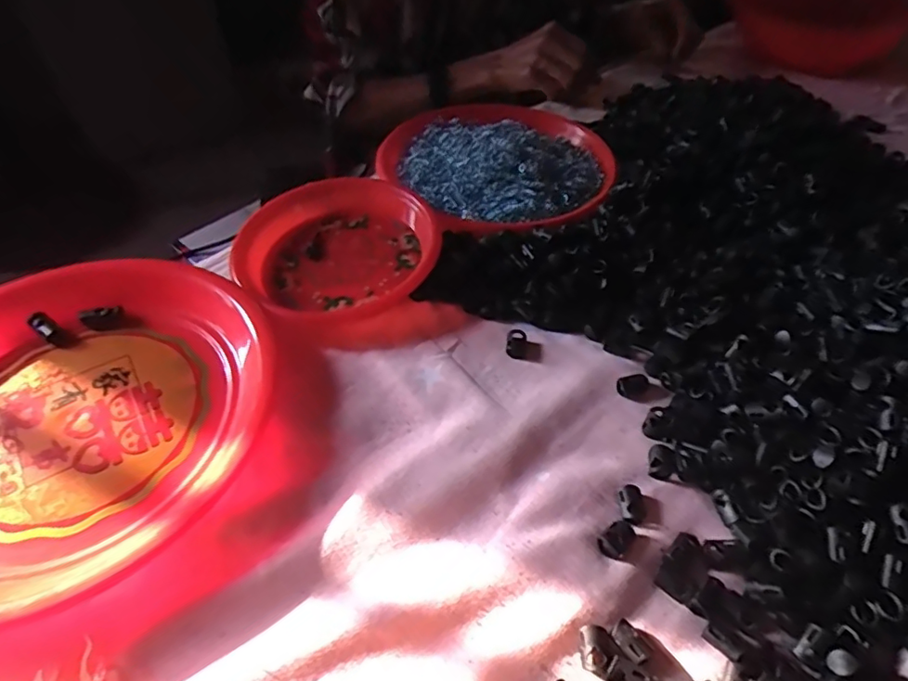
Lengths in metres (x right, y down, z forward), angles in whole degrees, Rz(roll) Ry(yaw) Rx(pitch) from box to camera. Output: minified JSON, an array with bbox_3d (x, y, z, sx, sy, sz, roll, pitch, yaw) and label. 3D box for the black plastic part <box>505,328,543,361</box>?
[{"bbox_3d":[0.052,0.003,0.404,0.026,0.009,0.022,6,49,6],"label":"black plastic part"}]

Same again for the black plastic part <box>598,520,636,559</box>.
[{"bbox_3d":[0.090,0.107,0.300,0.024,0.007,0.013,-35,57,-27],"label":"black plastic part"}]

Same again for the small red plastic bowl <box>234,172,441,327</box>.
[{"bbox_3d":[-0.100,-0.082,0.456,0.156,0.040,0.157,0,48,0],"label":"small red plastic bowl"}]

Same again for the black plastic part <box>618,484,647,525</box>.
[{"bbox_3d":[0.103,0.094,0.315,0.015,0.007,0.021,1,48,1],"label":"black plastic part"}]

